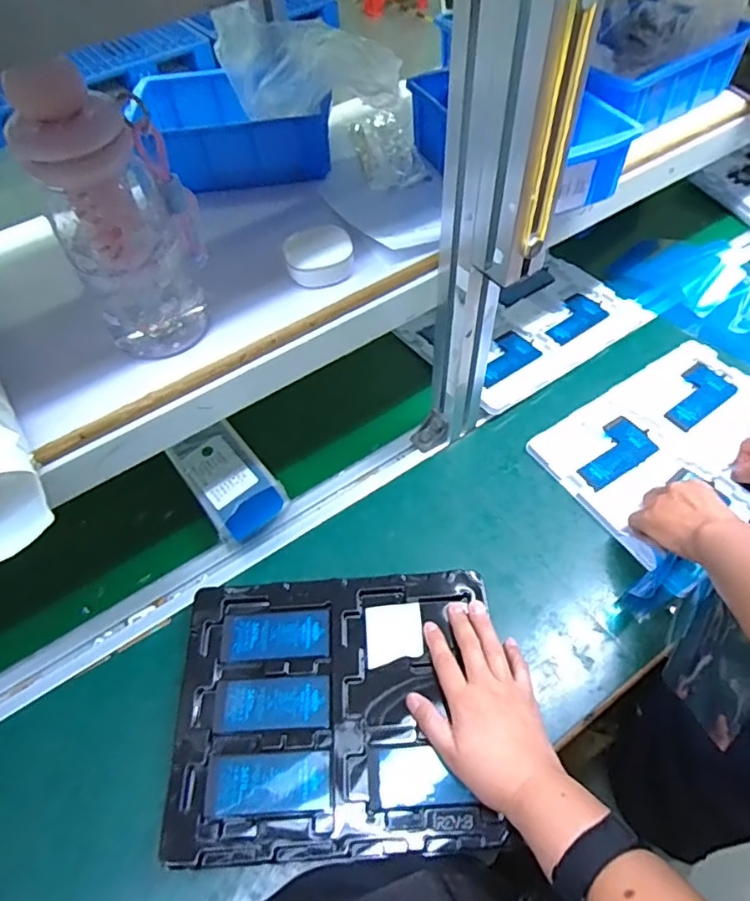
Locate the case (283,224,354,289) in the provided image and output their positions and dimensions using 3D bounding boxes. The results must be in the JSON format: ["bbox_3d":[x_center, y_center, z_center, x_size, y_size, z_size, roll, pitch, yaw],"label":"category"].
[{"bbox_3d":[-0.047,-0.166,0.484,0.055,0.027,0.054,-2,55,3],"label":"case"}]

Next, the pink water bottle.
[{"bbox_3d":[-0.168,-0.152,0.384,0.091,0.171,0.065,-26,57,-13],"label":"pink water bottle"}]

